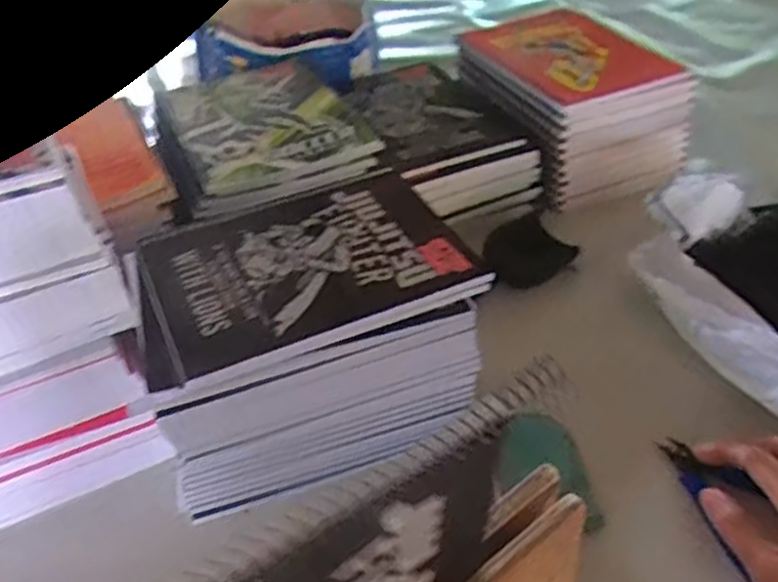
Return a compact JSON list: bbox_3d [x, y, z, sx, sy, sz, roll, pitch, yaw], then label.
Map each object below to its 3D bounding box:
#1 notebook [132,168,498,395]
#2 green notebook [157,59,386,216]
[{"bbox_3d":[-0.060,-0.019,0.481,0.212,0.014,0.140,-17,43,-16],"label":"notebook"},{"bbox_3d":[-0.128,-0.158,0.675,0.162,0.025,0.221,-22,46,-15],"label":"green notebook"}]

